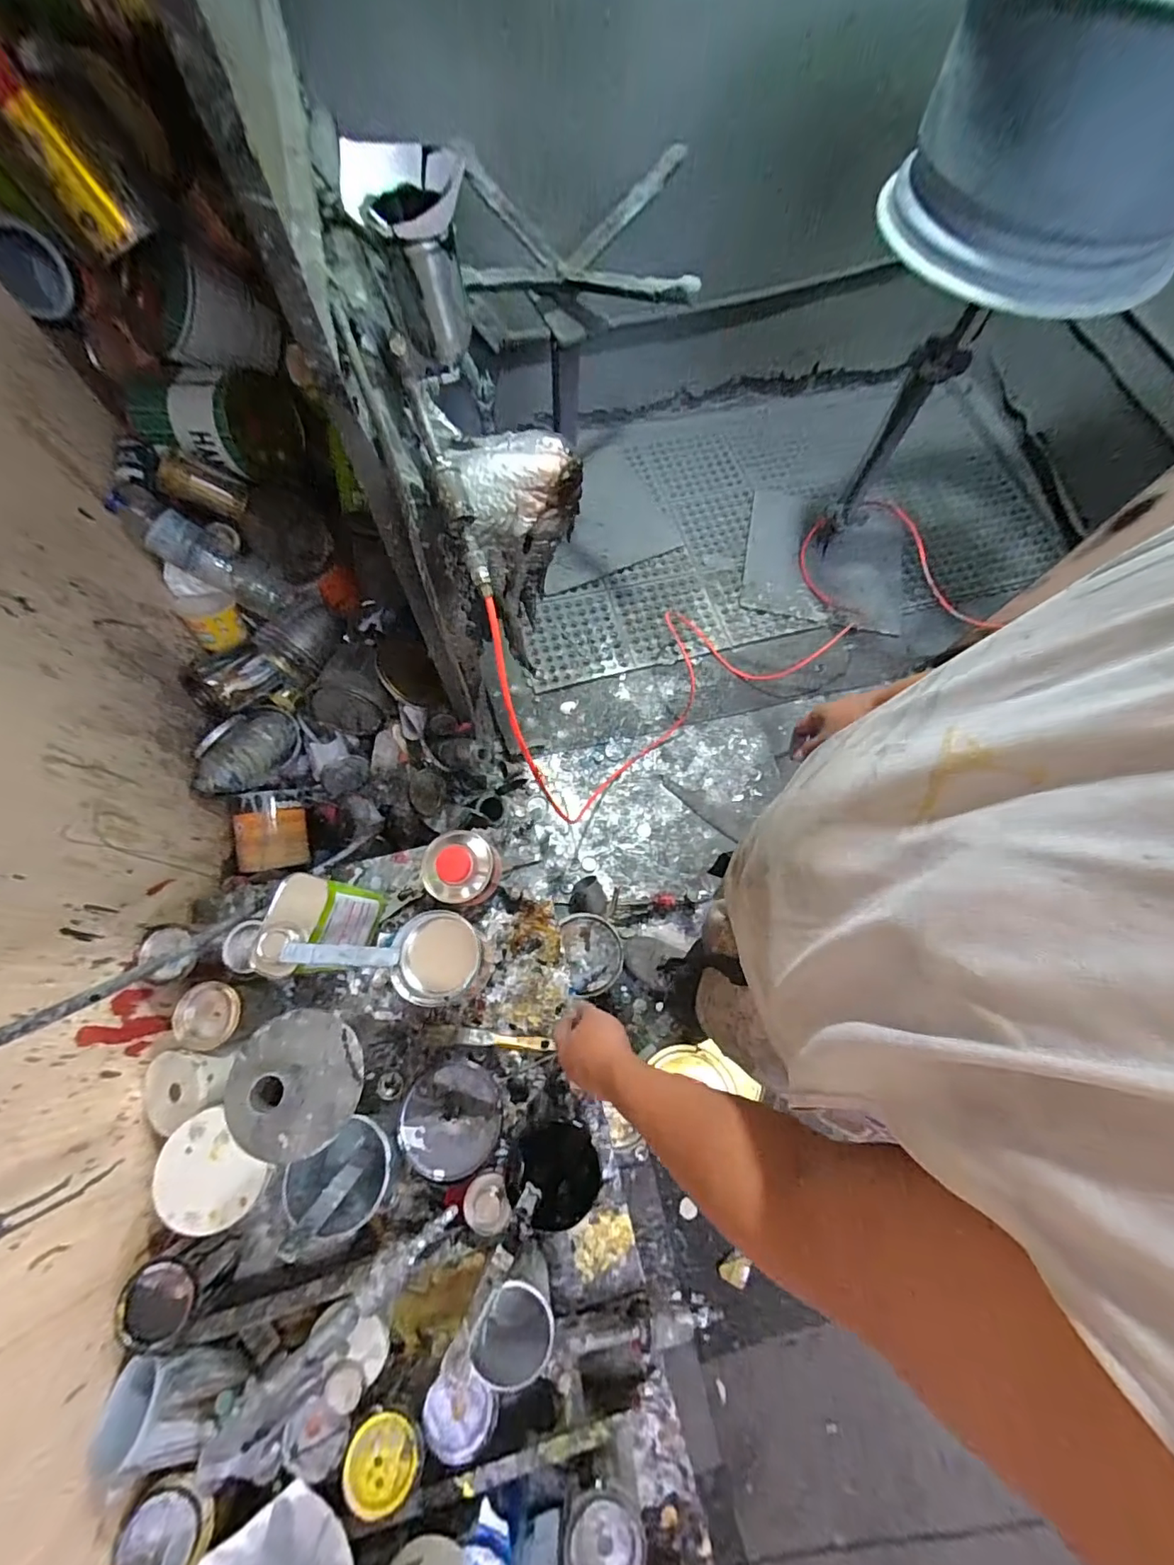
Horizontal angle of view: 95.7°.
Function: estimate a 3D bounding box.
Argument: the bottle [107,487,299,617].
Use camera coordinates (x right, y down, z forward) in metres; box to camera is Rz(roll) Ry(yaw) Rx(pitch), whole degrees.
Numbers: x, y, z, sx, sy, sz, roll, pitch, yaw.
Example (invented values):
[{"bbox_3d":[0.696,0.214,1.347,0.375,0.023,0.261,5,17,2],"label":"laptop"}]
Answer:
[{"bbox_3d":[-0.643,-0.387,0.900,0.271,0.064,0.091,35,69,-33],"label":"bottle"}]

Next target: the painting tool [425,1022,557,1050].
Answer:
[{"bbox_3d":[-0.135,0.349,0.724,0.175,0.020,0.024,5,70,1],"label":"painting tool"}]

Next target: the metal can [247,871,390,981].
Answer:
[{"bbox_3d":[-0.333,0.183,0.678,0.064,0.189,0.120,15,70,4],"label":"metal can"}]

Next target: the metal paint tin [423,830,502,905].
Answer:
[{"bbox_3d":[-0.182,0.124,0.771,0.102,0.080,0.098,0,70,-1],"label":"metal paint tin"}]

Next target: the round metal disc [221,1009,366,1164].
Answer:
[{"bbox_3d":[-0.253,0.255,0.446,0.116,0.058,0.111,-8,70,-4],"label":"round metal disc"}]

